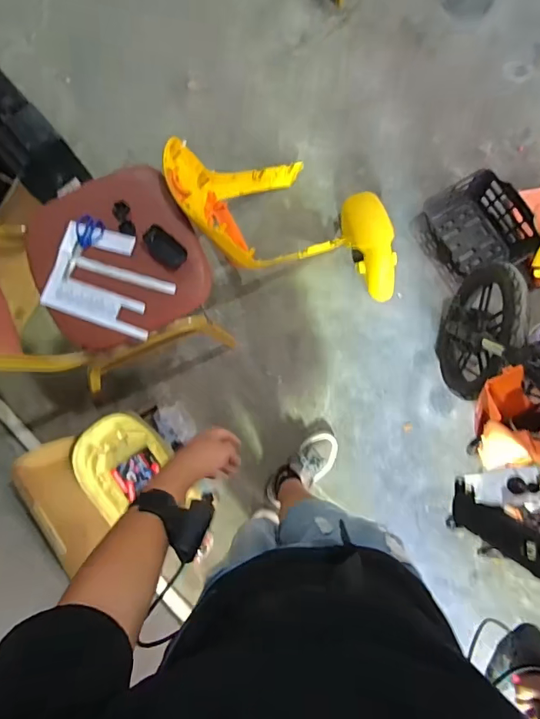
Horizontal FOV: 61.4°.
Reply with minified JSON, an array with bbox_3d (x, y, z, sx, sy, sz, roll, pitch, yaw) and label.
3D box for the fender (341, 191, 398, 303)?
[{"bbox_3d":[0.327,-0.361,1.462,0.126,0.108,0.351,-17,96,-3],"label":"fender"}]

